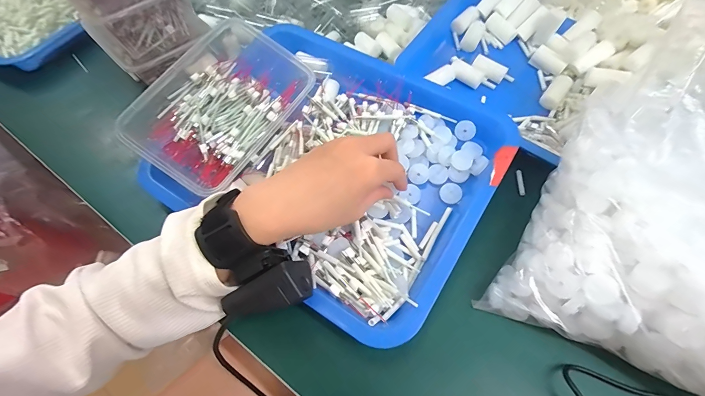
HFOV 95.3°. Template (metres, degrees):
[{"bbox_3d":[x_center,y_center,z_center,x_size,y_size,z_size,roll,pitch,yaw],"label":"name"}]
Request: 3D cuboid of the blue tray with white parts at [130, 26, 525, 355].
[{"bbox_3d":[-0.015,-0.049,0.321,0.292,0.058,0.261,30,69,14],"label":"blue tray with white parts"}]

